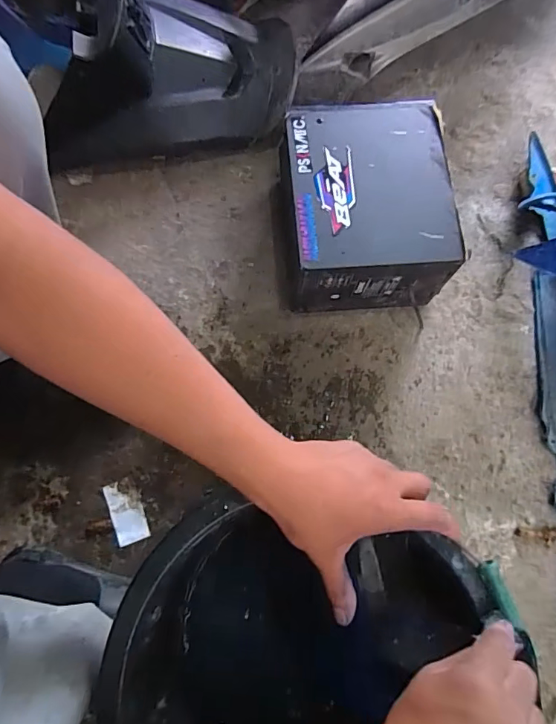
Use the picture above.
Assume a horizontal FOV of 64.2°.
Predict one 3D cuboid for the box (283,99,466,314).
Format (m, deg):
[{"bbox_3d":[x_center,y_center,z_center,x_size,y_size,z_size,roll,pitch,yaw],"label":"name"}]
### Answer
[{"bbox_3d":[0.126,-0.222,0.653,0.214,0.159,0.256,-4,77,1],"label":"box"}]

